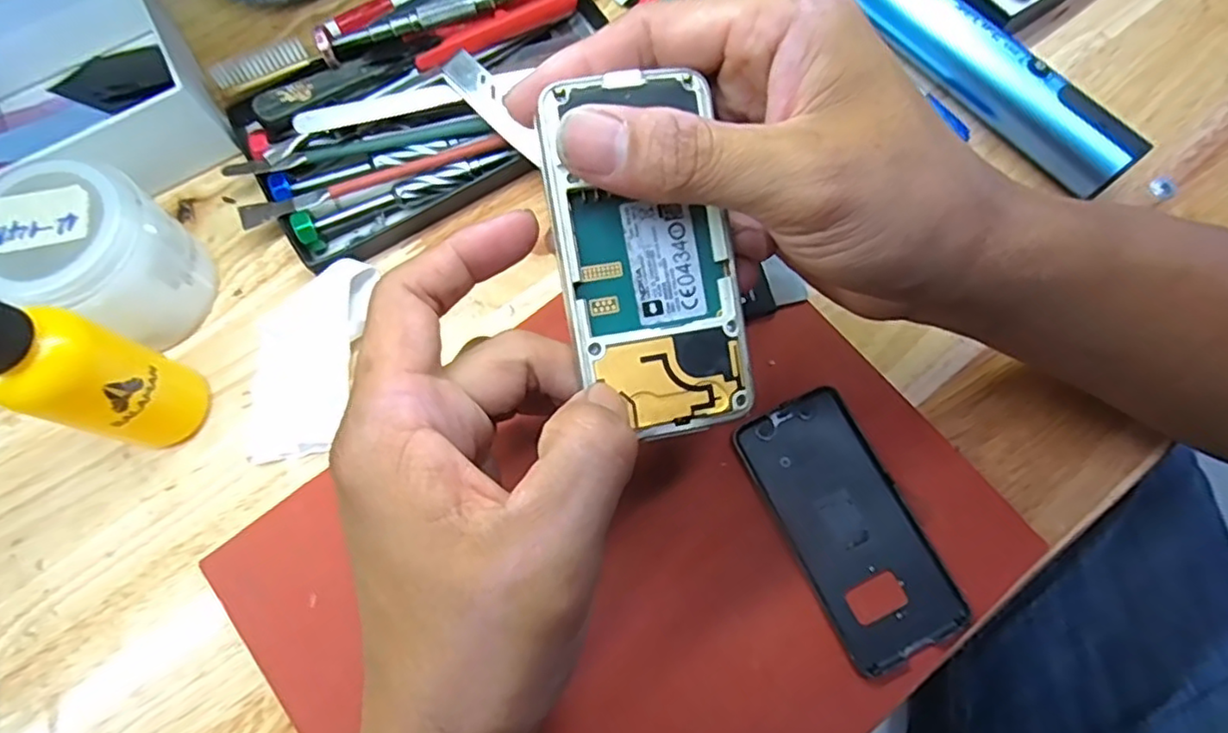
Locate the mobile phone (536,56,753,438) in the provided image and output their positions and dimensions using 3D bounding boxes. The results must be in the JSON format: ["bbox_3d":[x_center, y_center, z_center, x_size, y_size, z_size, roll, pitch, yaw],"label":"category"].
[{"bbox_3d":[0.009,-0.030,0.179,0.047,0.008,0.097,-11,93,-8],"label":"mobile phone"}]

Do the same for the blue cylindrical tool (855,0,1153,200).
[{"bbox_3d":[0.162,-0.135,0.287,0.021,0.028,0.149,-39,77,-11],"label":"blue cylindrical tool"}]

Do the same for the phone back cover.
[{"bbox_3d":[0.086,0.058,0.237,0.047,0.004,0.096,-25,75,-7],"label":"phone back cover"}]

